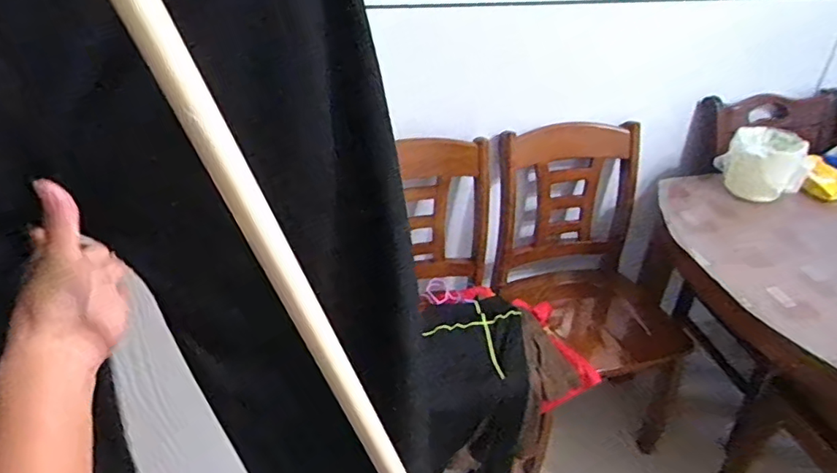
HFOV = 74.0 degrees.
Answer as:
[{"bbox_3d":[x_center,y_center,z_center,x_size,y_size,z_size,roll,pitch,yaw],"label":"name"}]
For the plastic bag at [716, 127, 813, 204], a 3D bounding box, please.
[{"bbox_3d":[0.845,-0.178,1.374,0.205,0.203,0.138,22,39,29],"label":"plastic bag"}]

